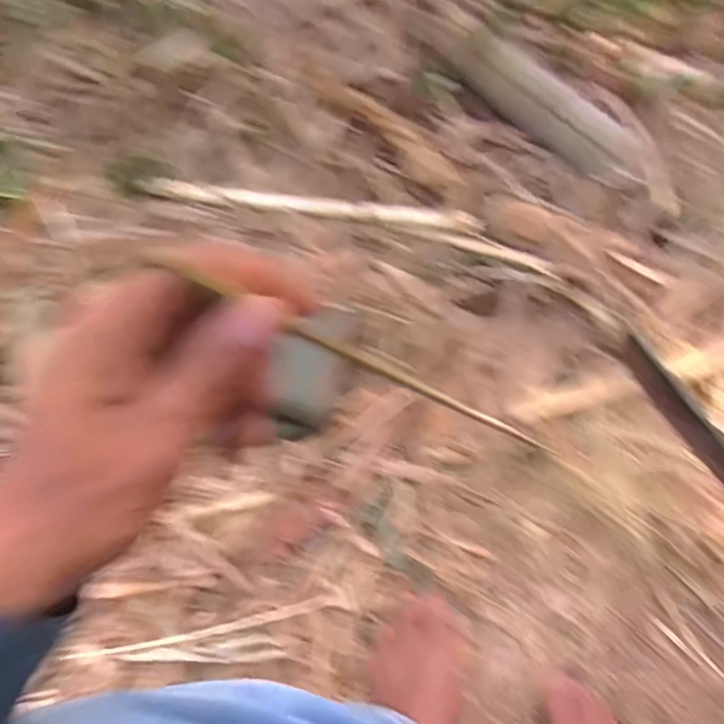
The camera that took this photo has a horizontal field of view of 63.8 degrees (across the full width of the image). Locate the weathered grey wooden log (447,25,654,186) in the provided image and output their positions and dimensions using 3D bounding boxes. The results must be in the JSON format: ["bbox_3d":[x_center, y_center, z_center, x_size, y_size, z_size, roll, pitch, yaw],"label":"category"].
[{"bbox_3d":[0.296,-0.405,0.920,0.093,0.088,0.390,-34,66,-17],"label":"weathered grey wooden log"}]

